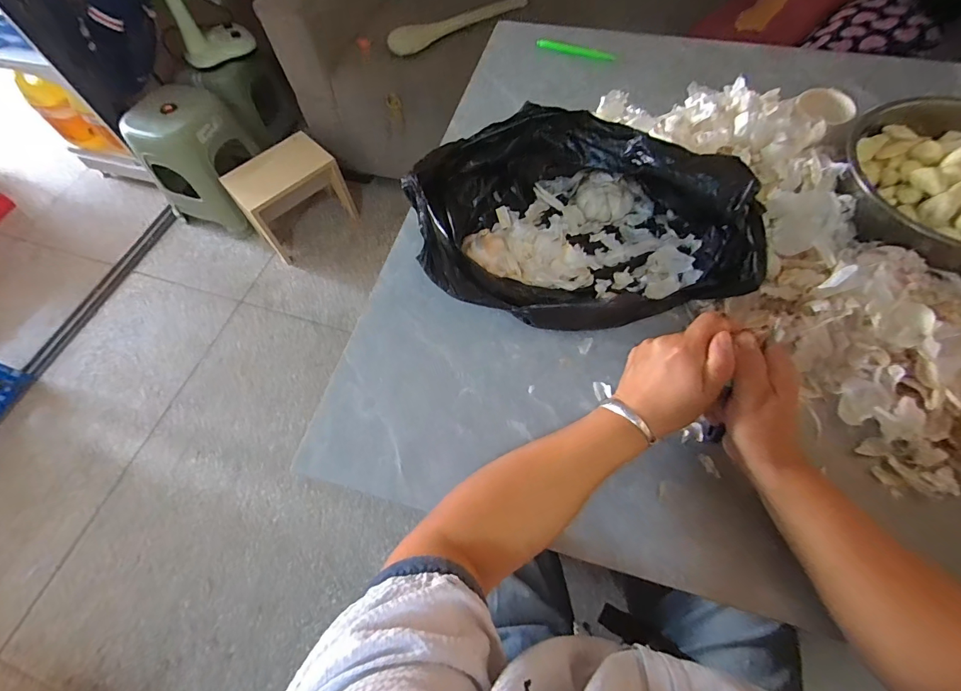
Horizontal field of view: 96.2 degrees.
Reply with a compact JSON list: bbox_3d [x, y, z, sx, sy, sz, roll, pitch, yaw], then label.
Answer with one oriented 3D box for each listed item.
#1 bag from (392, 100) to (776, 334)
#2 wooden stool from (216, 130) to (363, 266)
[{"bbox_3d":[0.117,-0.130,0.464,0.353,0.114,0.226,17,66,12],"label":"bag"},{"bbox_3d":[-0.626,-0.496,1.451,0.319,0.227,0.236,-40,68,-15],"label":"wooden stool"}]

